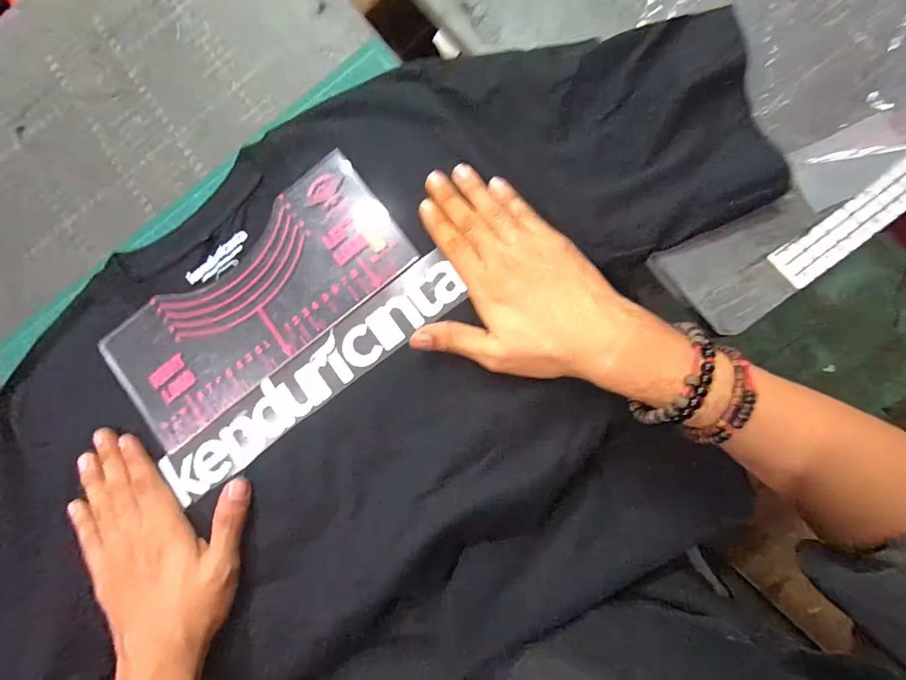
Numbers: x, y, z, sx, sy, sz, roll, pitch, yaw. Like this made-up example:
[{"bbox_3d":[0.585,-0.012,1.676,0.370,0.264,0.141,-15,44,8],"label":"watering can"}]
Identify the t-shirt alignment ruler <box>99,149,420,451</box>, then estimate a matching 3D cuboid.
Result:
[{"bbox_3d":[-0.161,-0.032,0.329,0.253,0.006,0.109,-38,84,2],"label":"t-shirt alignment ruler"}]

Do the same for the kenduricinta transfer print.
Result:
[{"bbox_3d":[-0.111,0.031,0.322,0.276,0.005,0.044,-37,82,2],"label":"kenduricinta transfer print"}]

